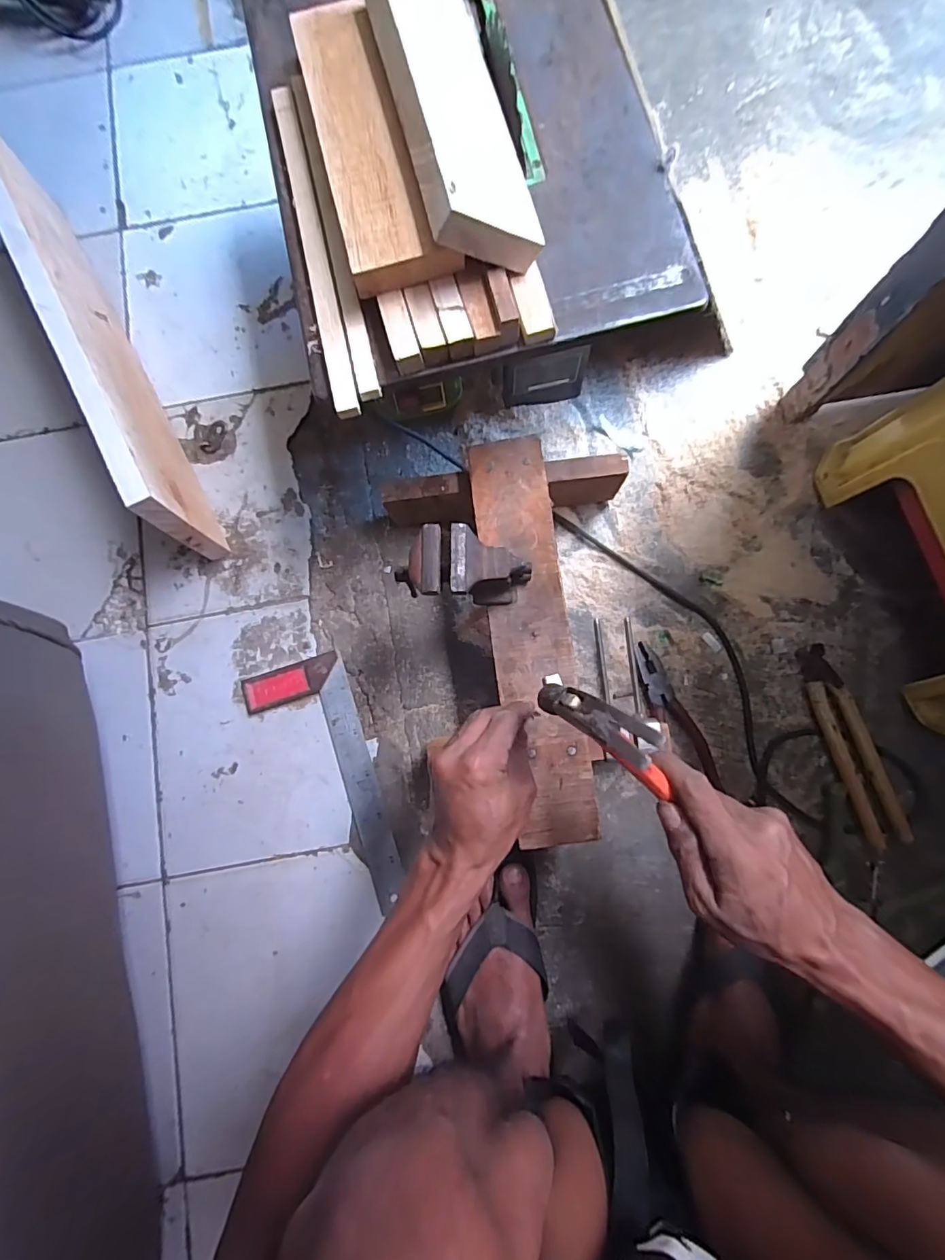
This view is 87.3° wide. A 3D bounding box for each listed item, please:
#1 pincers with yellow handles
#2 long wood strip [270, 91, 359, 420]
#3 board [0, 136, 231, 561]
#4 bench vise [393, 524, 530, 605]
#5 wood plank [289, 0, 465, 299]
[{"bbox_3d":[0.420,0.124,0.554,0.045,0.027,0.219,-15,81,0],"label":"pincers with yellow handles"},{"bbox_3d":[-0.135,-0.327,0.424,0.019,0.010,0.315,-13,81,0],"label":"long wood strip"},{"bbox_3d":[-0.455,-0.356,0.596,0.028,0.160,0.579,-29,81,-2],"label":"board"},{"bbox_3d":[-0.005,-0.058,0.468,0.113,0.078,0.059,-4,81,2],"label":"bench vise"},{"bbox_3d":[-0.083,-0.400,0.402,0.079,0.021,0.261,-14,81,0],"label":"wood plank"}]

